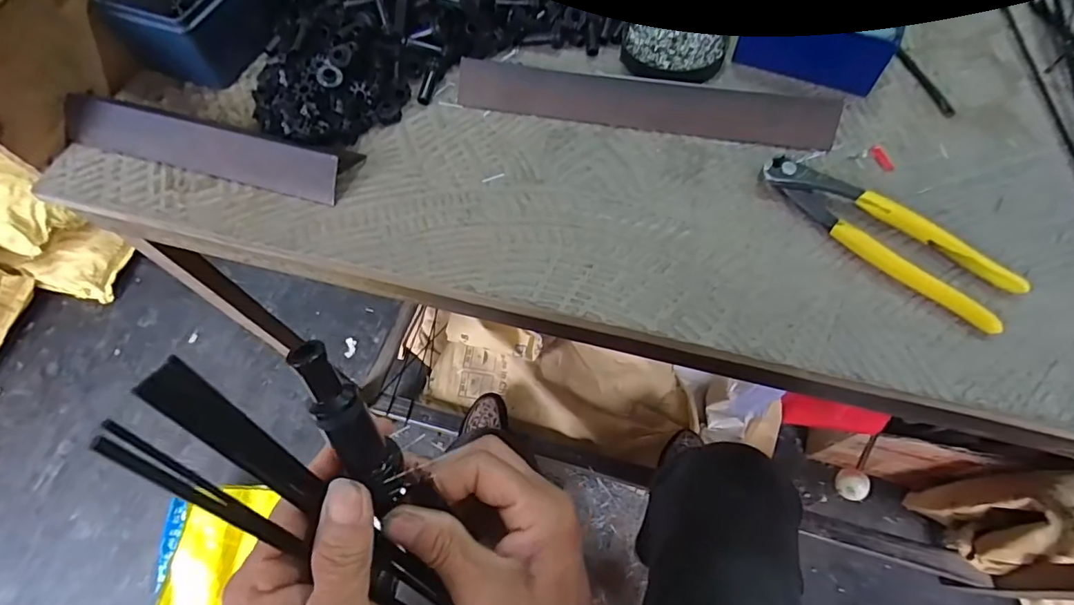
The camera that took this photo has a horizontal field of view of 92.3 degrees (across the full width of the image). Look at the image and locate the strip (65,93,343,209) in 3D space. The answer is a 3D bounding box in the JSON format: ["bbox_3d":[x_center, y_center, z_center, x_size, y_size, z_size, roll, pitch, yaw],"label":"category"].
[{"bbox_3d":[-0.255,-0.115,0.388,0.237,0.009,0.036,16,109,12],"label":"strip"}]

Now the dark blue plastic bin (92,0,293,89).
[{"bbox_3d":[-0.277,-0.265,0.443,0.117,0.056,0.163,19,66,13],"label":"dark blue plastic bin"}]

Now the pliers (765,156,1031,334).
[{"bbox_3d":[0.219,-0.043,0.329,0.158,0.014,0.039,39,72,21],"label":"pliers"}]

